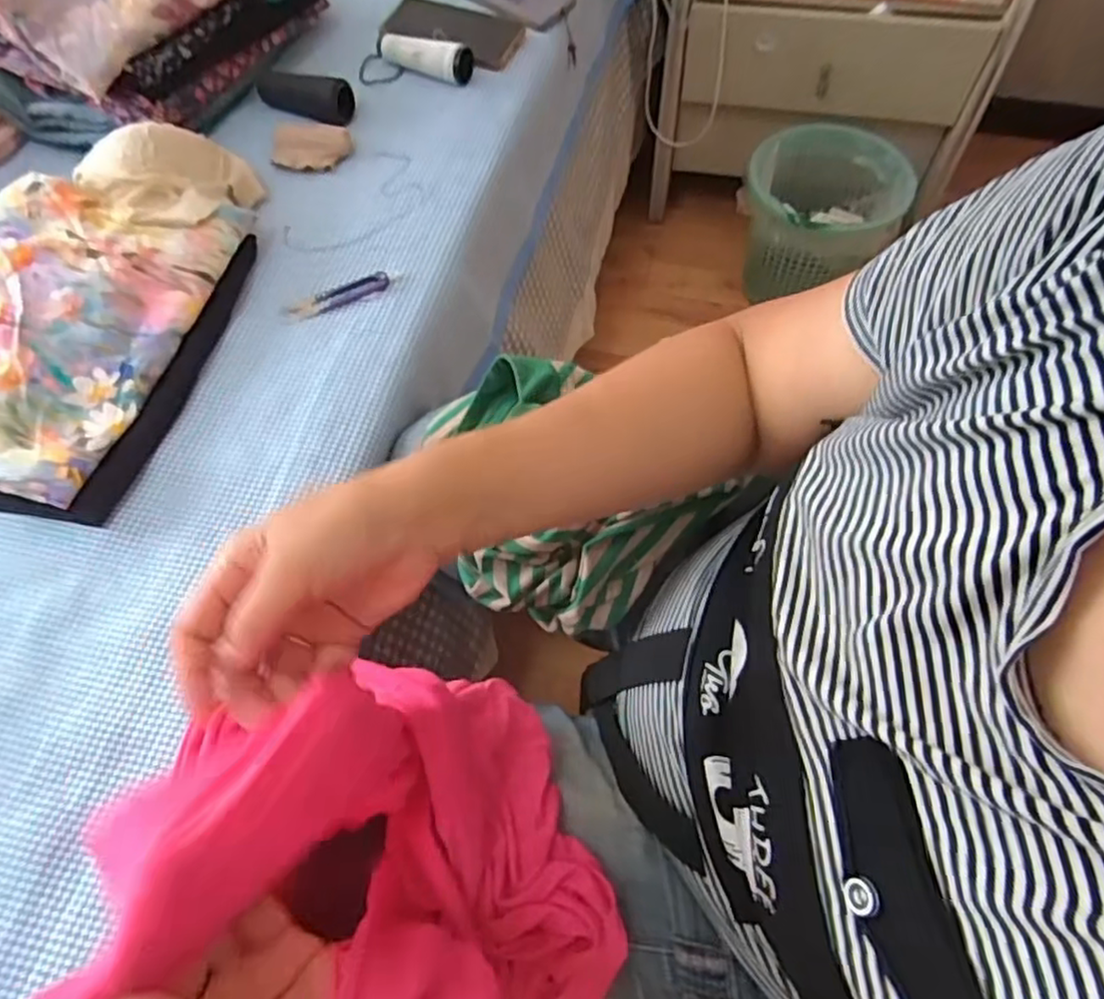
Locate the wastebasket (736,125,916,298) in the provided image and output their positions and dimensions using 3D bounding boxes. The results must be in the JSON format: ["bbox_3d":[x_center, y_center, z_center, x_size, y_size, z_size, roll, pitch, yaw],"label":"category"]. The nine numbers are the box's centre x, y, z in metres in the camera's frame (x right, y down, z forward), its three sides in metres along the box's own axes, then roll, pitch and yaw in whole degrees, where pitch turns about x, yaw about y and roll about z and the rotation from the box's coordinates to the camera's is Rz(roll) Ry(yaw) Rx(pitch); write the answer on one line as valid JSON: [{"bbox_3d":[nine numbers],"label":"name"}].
[{"bbox_3d":[0.446,-0.454,1.191,0.248,0.275,0.219,13,63,9],"label":"wastebasket"}]

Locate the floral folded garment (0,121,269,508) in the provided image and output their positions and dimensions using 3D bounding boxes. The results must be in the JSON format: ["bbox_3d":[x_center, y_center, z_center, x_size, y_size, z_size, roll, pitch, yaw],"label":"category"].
[{"bbox_3d":[-0.403,-0.183,0.574,0.218,0.049,0.396,12,63,8],"label":"floral folded garment"}]

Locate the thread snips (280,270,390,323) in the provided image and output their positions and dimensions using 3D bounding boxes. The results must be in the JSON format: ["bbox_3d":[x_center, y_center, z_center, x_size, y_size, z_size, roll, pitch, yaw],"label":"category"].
[{"bbox_3d":[-0.198,-0.186,0.620,0.100,0.005,0.025,-26,64,-11],"label":"thread snips"}]

